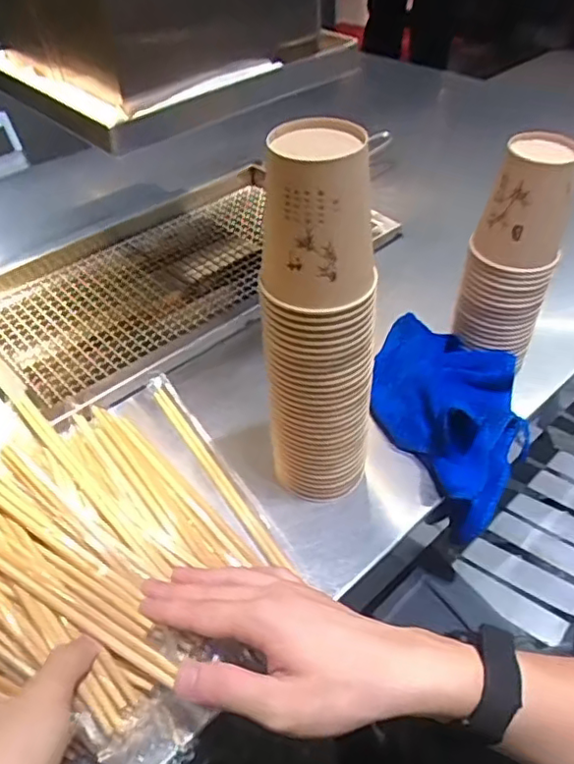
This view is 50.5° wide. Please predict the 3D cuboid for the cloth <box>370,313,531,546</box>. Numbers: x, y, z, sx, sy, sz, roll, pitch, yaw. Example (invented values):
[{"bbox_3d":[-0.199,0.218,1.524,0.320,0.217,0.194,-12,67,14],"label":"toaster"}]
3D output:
[{"bbox_3d":[0.130,0.022,0.507,0.138,0.062,0.157,24,50,26],"label":"cloth"}]

